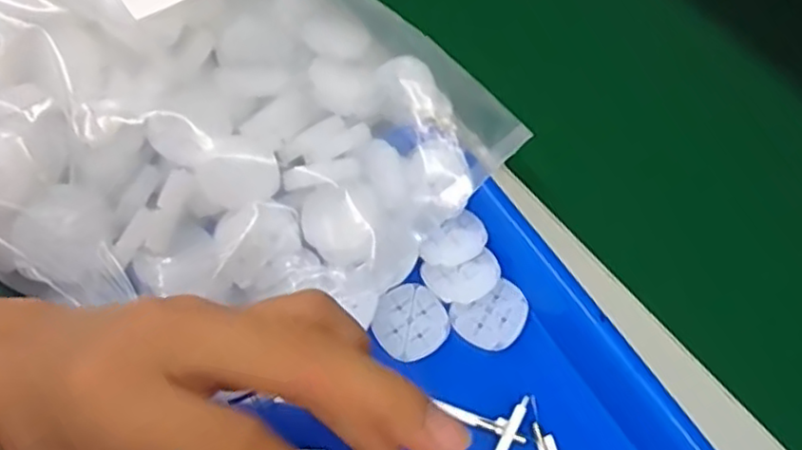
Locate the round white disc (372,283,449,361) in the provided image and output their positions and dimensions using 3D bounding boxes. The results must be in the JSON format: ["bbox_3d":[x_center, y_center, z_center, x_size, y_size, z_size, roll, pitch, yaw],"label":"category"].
[{"bbox_3d":[0.004,0.047,0.336,0.034,0.007,0.034,1,64,-2],"label":"round white disc"}]

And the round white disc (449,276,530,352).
[{"bbox_3d":[0.045,0.045,0.338,0.036,0.006,0.029,-34,70,-17],"label":"round white disc"}]

